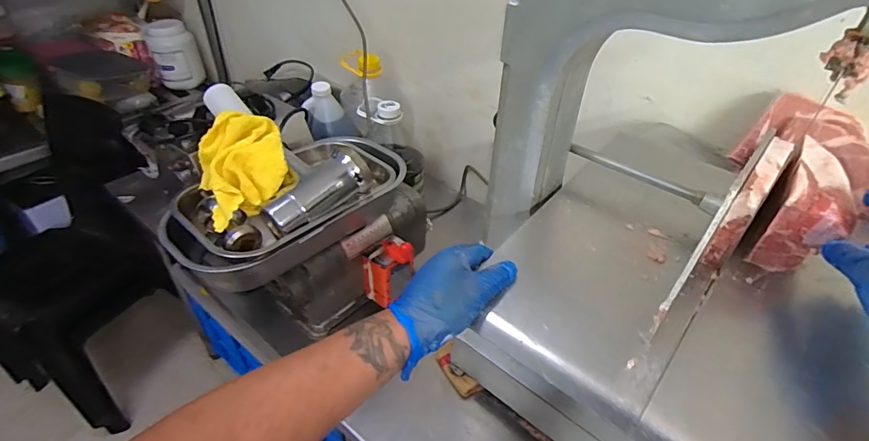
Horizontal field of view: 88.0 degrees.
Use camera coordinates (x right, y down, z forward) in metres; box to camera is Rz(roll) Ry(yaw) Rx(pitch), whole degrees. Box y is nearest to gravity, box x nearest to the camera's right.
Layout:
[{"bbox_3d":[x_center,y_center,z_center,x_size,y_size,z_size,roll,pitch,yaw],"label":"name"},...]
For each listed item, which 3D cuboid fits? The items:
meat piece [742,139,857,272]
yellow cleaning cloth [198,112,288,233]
[{"bbox_3d":[0.375,-0.012,0.457,0.072,0.100,0.096,26,45,24],"label":"meat piece"},{"bbox_3d":[-0.271,-0.066,0.650,0.113,0.121,0.139,-14,43,-19],"label":"yellow cleaning cloth"}]

